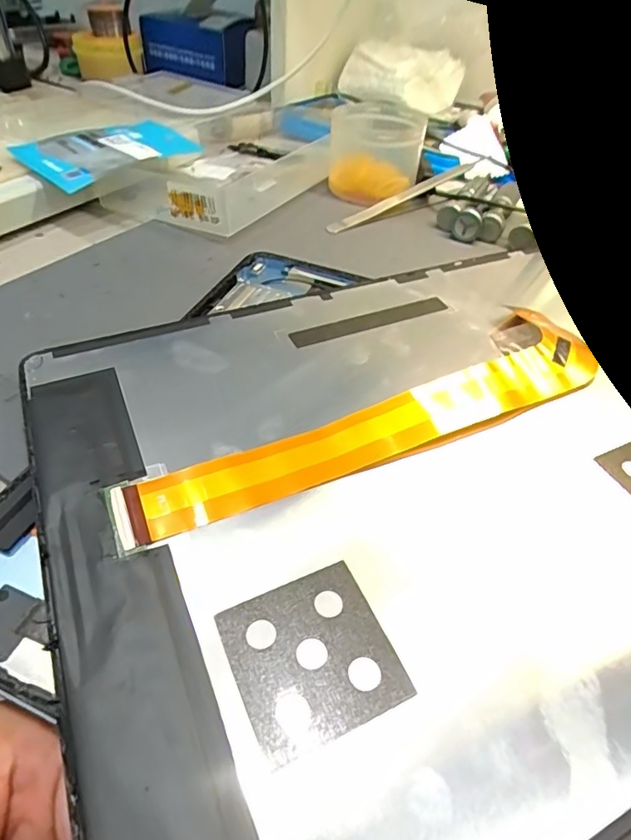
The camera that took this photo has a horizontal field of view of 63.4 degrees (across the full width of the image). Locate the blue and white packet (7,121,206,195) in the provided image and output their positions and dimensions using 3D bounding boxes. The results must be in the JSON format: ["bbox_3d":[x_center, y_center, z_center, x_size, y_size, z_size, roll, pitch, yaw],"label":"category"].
[{"bbox_3d":[-0.129,-0.179,0.333,0.057,0.012,0.106,30,49,24],"label":"blue and white packet"}]

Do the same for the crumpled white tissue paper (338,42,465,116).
[{"bbox_3d":[0.077,-0.315,0.470,0.111,0.042,0.078,11,44,6],"label":"crumpled white tissue paper"}]

